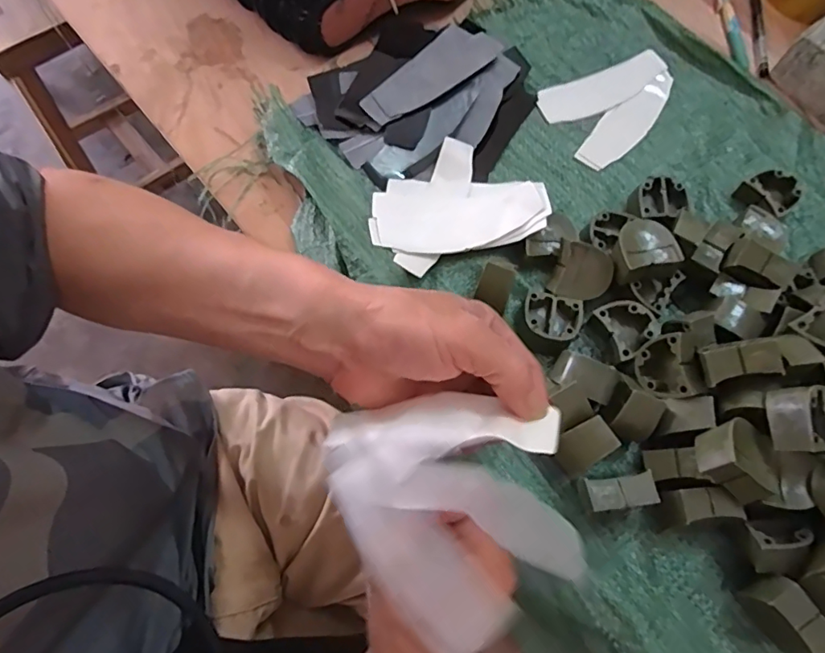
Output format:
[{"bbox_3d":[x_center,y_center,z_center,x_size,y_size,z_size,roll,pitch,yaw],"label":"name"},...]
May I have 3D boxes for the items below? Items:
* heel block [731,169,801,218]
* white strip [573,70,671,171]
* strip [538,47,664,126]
[{"bbox_3d":[0.310,-0.114,0.450,0.035,0.022,0.041,-35,74,-14],"label":"heel block"},{"bbox_3d":[0.205,-0.196,0.489,0.039,0.006,0.134,40,73,12],"label":"white strip"},{"bbox_3d":[0.186,-0.230,0.503,0.136,0.005,0.044,-25,72,-9],"label":"strip"}]

